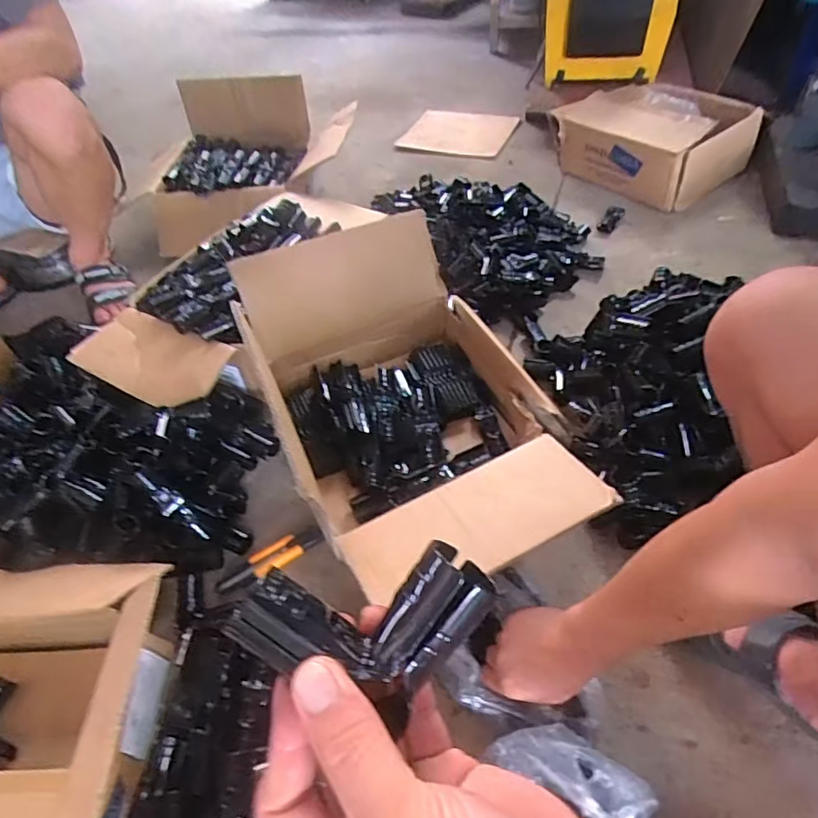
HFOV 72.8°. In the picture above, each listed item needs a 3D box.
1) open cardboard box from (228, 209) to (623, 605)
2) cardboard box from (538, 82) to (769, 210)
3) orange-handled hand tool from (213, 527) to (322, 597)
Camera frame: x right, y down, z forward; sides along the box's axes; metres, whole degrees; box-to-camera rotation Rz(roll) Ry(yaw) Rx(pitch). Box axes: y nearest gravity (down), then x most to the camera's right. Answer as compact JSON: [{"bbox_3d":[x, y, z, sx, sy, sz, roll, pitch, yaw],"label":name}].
[{"bbox_3d":[0.003,-0.008,0.724,0.327,0.233,0.481,-18,50,-9],"label":"open cardboard box"},{"bbox_3d":[0.552,-0.627,1.278,0.302,0.132,0.368,-30,53,-18],"label":"cardboard box"},{"bbox_3d":[-0.189,0.210,0.764,0.151,0.025,0.039,-30,53,-18],"label":"orange-handled hand tool"}]

